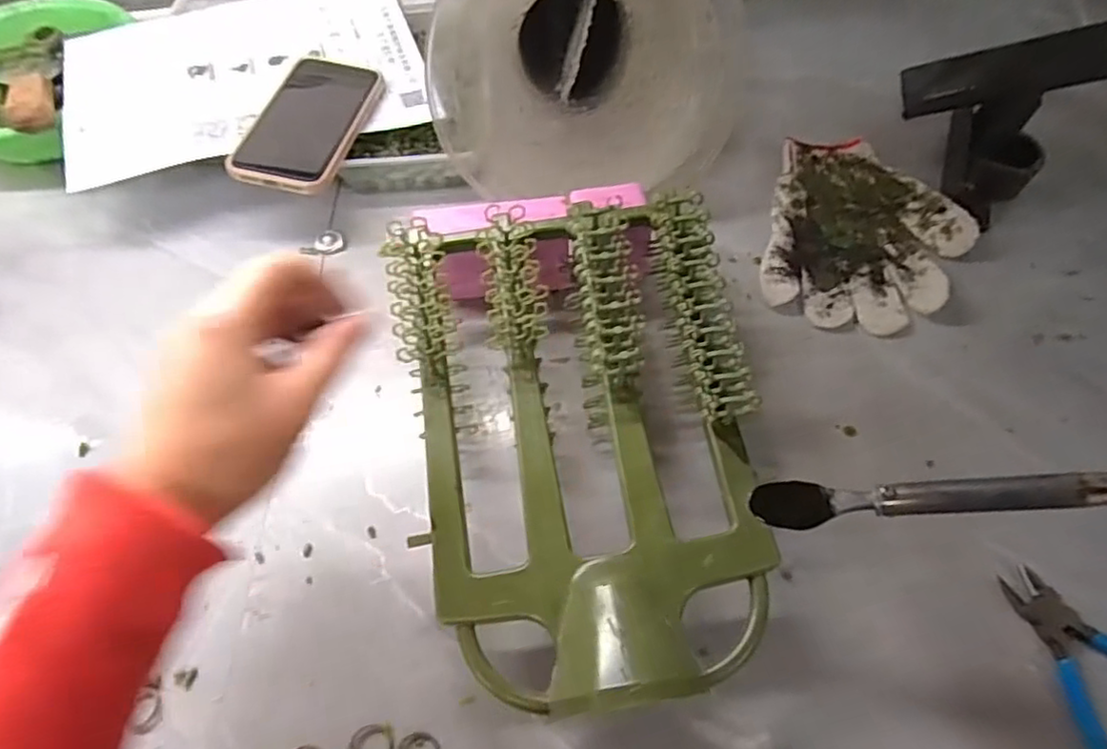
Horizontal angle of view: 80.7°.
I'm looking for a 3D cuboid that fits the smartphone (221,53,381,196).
[{"bbox_3d":[-0.198,-0.214,0.533,0.082,0.012,0.162,8,59,7],"label":"smartphone"}]

